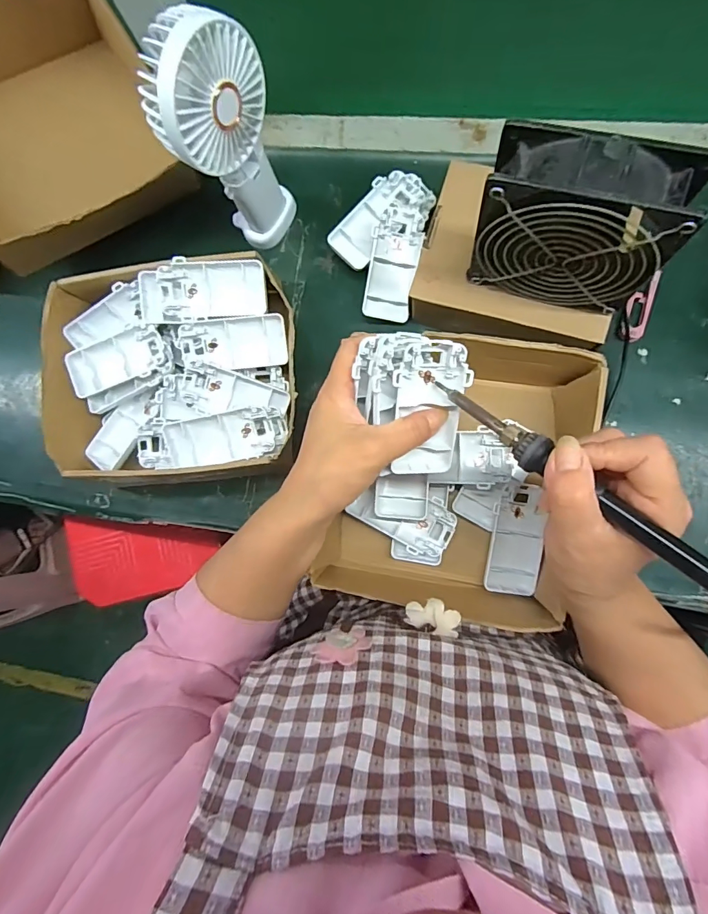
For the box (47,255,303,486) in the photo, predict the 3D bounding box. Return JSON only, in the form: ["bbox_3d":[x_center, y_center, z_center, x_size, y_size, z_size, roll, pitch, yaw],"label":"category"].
[{"bbox_3d":[-0.168,-0.072,0.411,0.230,0.070,0.199,1,86,7],"label":"box"}]

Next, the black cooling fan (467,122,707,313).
[{"bbox_3d":[0.147,-0.155,0.294,0.116,0.117,0.045,17,88,8],"label":"black cooling fan"}]

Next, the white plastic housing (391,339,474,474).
[{"bbox_3d":[0.053,-0.031,0.296,0.047,0.020,0.094,3,119,8],"label":"white plastic housing"}]

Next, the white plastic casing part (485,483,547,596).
[{"bbox_3d":[0.140,0.071,0.370,0.043,0.004,0.094,6,94,4],"label":"white plastic casing part"}]

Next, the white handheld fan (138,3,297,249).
[{"bbox_3d":[-0.099,-0.250,0.355,0.047,0.190,0.090,41,92,8],"label":"white handheld fan"}]

